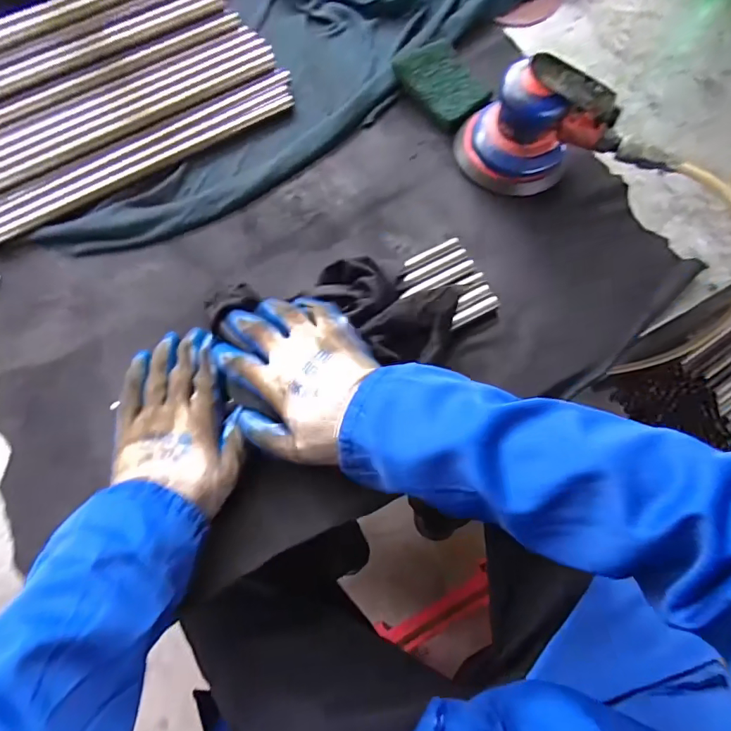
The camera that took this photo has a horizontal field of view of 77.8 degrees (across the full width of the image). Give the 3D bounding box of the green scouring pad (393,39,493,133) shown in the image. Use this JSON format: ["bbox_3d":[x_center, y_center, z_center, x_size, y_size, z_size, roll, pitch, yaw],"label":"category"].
[{"bbox_3d":[0.085,-0.309,0.504,0.072,0.020,0.106,-31,74,-9],"label":"green scouring pad"}]

